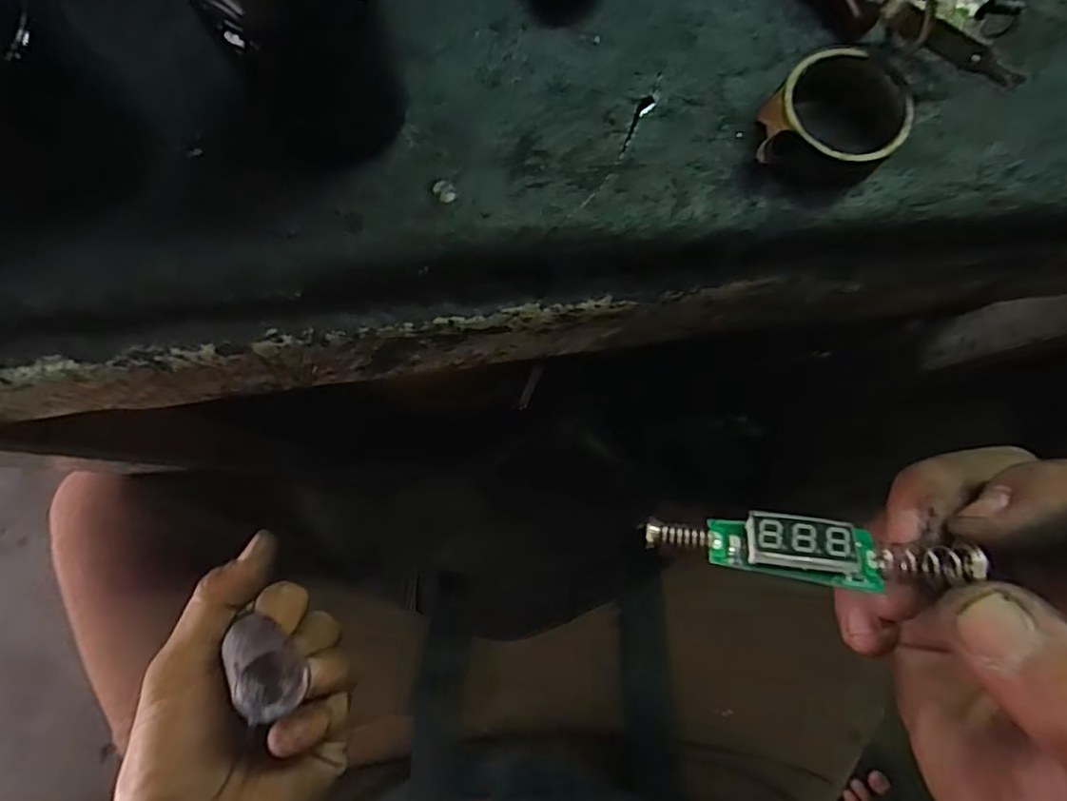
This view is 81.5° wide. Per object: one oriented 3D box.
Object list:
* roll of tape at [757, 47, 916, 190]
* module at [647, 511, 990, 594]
[{"bbox_3d":[0.103,-0.097,0.212,0.043,0.019,0.050,31,83,0],"label":"roll of tape"},{"bbox_3d":[0.064,0.034,0.143,0.071,0.010,0.014,6,83,4],"label":"module"}]

